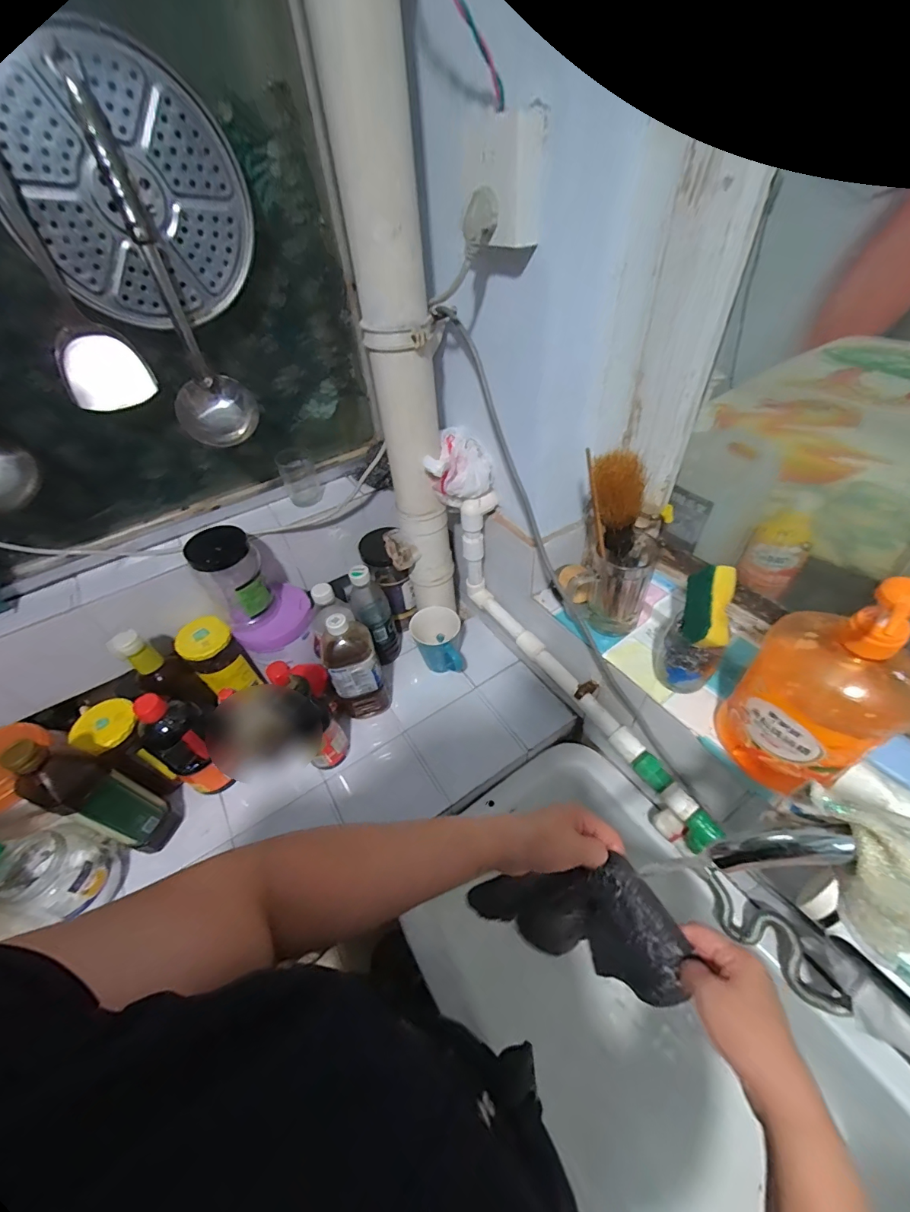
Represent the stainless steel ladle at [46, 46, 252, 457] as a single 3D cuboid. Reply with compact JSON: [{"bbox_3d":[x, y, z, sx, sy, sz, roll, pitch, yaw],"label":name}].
[{"bbox_3d":[-0.338,-0.368,0.503,0.086,0.335,0.146,-26,50,-18],"label":"stainless steel ladle"}]

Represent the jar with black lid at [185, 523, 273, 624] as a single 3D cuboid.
[{"bbox_3d":[-0.333,-0.042,0.672,0.085,0.152,0.073,-35,53,-24],"label":"jar with black lid"}]

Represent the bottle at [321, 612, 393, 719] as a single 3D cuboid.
[{"bbox_3d":[-0.167,0.098,0.729,0.088,0.219,0.082,-22,48,-15],"label":"bottle"}]

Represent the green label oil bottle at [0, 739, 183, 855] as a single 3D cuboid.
[{"bbox_3d":[-0.470,0.250,0.578,0.078,0.261,0.069,15,50,19],"label":"green label oil bottle"}]

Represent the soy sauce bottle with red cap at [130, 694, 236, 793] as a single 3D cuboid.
[{"bbox_3d":[-0.393,0.205,0.651,0.062,0.204,0.080,28,55,28],"label":"soy sauce bottle with red cap"}]

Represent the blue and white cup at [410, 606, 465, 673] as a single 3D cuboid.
[{"bbox_3d":[-0.030,0.067,0.790,0.087,0.100,0.094,-11,47,-4],"label":"blue and white cup"}]

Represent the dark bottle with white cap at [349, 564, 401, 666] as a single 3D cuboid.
[{"bbox_3d":[-0.144,0.017,0.791,0.069,0.220,0.061,-18,48,-11],"label":"dark bottle with white cap"}]

